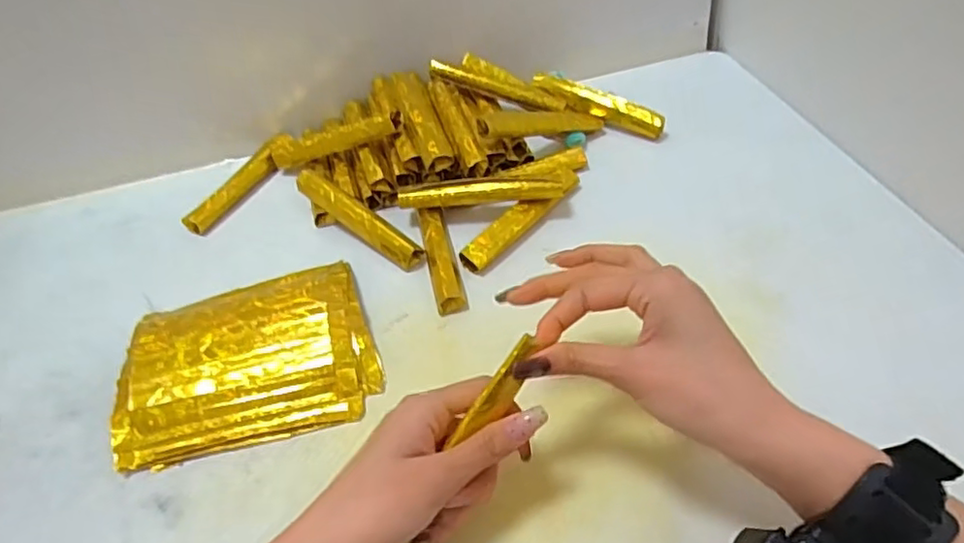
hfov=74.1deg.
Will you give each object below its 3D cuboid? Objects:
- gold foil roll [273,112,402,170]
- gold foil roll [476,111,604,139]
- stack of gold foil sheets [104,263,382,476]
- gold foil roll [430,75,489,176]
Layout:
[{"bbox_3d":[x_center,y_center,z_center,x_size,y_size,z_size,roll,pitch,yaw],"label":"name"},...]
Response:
[{"bbox_3d":[-0.132,-0.117,0.574,0.132,0.026,0.021,-11,43,23],"label":"gold foil roll"},{"bbox_3d":[0.055,-0.130,0.558,0.140,0.024,0.018,-11,42,-35],"label":"gold foil roll"},{"bbox_3d":[-0.158,0.056,0.436,0.162,0.028,0.123,-14,47,-7],"label":"stack of gold foil sheets"},{"bbox_3d":[-0.020,-0.130,0.563,0.027,0.024,0.138,-12,46,-8],"label":"gold foil roll"}]

